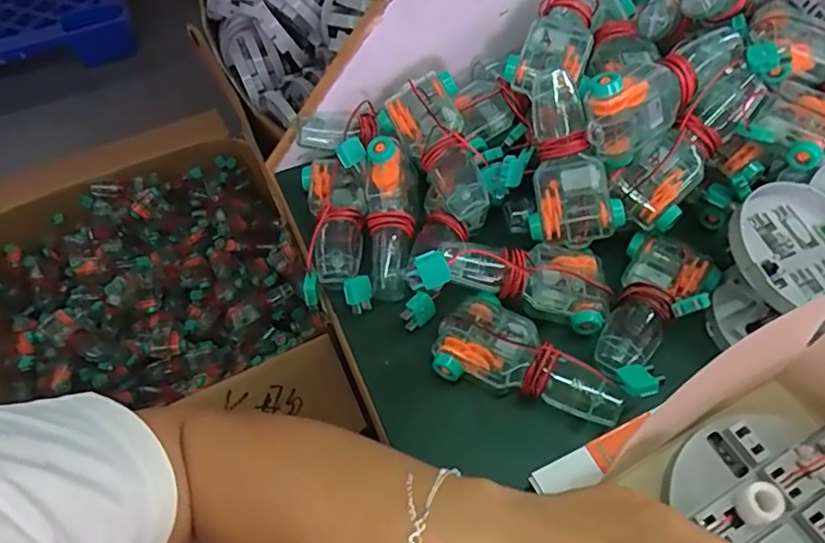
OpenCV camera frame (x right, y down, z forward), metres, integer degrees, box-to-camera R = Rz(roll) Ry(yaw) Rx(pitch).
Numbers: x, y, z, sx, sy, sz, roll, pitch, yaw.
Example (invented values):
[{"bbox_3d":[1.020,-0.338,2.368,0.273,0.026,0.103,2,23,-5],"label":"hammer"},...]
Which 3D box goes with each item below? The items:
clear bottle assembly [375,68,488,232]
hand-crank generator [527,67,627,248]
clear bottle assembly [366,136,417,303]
[{"bbox_3d":[0.023,-0.094,0.451,0.056,0.045,0.122,-23,75,-13],"label":"clear bottle assembly"},{"bbox_3d":[0.110,-0.082,0.427,0.059,0.049,0.126,-9,83,-3],"label":"hand-crank generator"},{"bbox_3d":[-0.016,-0.037,0.447,0.034,0.039,0.120,-2,78,2],"label":"clear bottle assembly"}]

